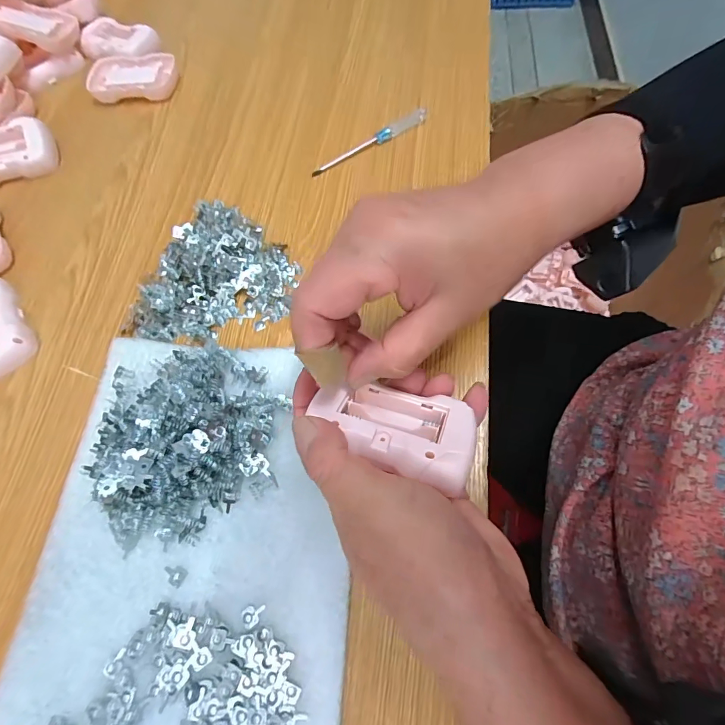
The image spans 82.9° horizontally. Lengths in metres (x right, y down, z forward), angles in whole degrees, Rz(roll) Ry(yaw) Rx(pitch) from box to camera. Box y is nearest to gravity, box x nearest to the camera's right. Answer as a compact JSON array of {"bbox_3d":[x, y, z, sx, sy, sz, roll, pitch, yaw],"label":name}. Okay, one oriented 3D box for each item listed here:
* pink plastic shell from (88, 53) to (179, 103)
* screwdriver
[{"bbox_3d":[-0.238,-0.299,0.431,0.085,0.017,0.055,-3,67,1],"label":"pink plastic shell"},{"bbox_3d":[0.008,-0.202,0.378,0.125,0.010,0.012,-32,70,-11],"label":"screwdriver"}]

